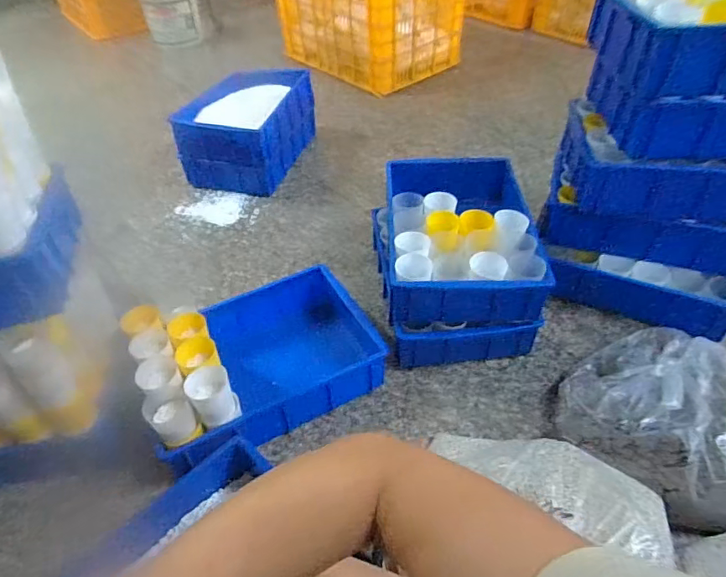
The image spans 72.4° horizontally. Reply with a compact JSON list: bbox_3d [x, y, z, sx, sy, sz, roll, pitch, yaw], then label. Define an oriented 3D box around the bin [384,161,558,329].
[{"bbox_3d":[0.185,-0.108,0.968,0.270,0.102,0.378,-1,45,2],"label":"bin"}]

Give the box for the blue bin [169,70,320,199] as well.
[{"bbox_3d":[-0.326,-0.460,1.420,0.267,0.196,0.389,10,46,13],"label":"blue bin"}]

